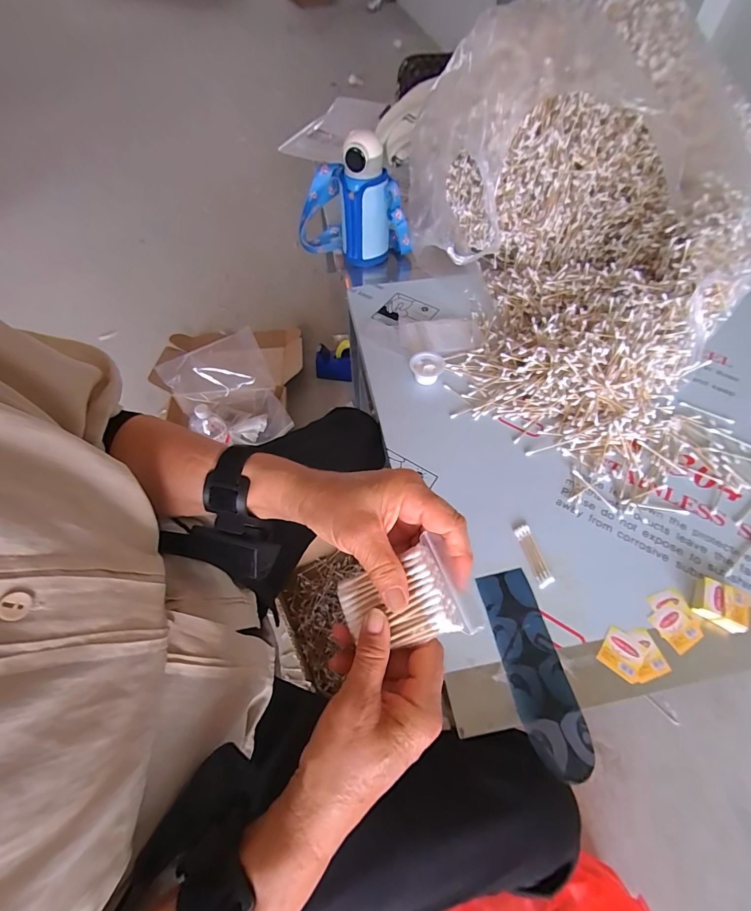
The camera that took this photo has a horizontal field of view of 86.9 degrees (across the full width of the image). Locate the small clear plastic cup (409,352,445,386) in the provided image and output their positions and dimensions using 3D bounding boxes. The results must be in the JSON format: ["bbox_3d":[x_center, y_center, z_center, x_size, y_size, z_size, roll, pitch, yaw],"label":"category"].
[{"bbox_3d":[0.083,-0.142,0.636,0.052,0.024,0.056,0,57,0],"label":"small clear plastic cup"}]

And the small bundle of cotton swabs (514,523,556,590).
[{"bbox_3d":[0.192,0.121,0.482,0.019,0.004,0.075,-12,58,-8],"label":"small bundle of cotton swabs"}]

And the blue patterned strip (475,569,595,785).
[{"bbox_3d":[0.168,0.223,0.426,0.061,0.004,0.194,-10,56,-6],"label":"blue patterned strip"}]

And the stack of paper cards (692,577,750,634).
[{"bbox_3d":[0.383,0.165,0.440,0.046,0.020,0.046,27,61,17],"label":"stack of paper cards"}]

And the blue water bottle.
[{"bbox_3d":[-0.043,-0.484,0.755,0.225,0.198,0.088,19,59,12],"label":"blue water bottle"}]

